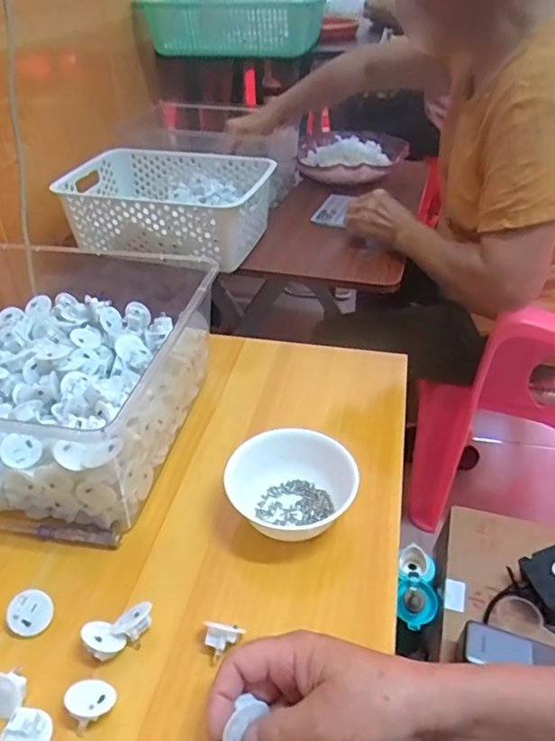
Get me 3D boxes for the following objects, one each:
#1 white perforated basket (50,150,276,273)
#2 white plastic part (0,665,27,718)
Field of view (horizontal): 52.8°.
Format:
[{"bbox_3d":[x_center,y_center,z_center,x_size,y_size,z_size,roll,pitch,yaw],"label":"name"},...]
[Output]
[{"bbox_3d":[-0.173,-0.264,0.894,0.301,0.096,0.197,9,38,11],"label":"white perforated basket"},{"bbox_3d":[-0.189,0.222,0.386,0.031,0.029,0.014,-28,-2,10],"label":"white plastic part"}]

